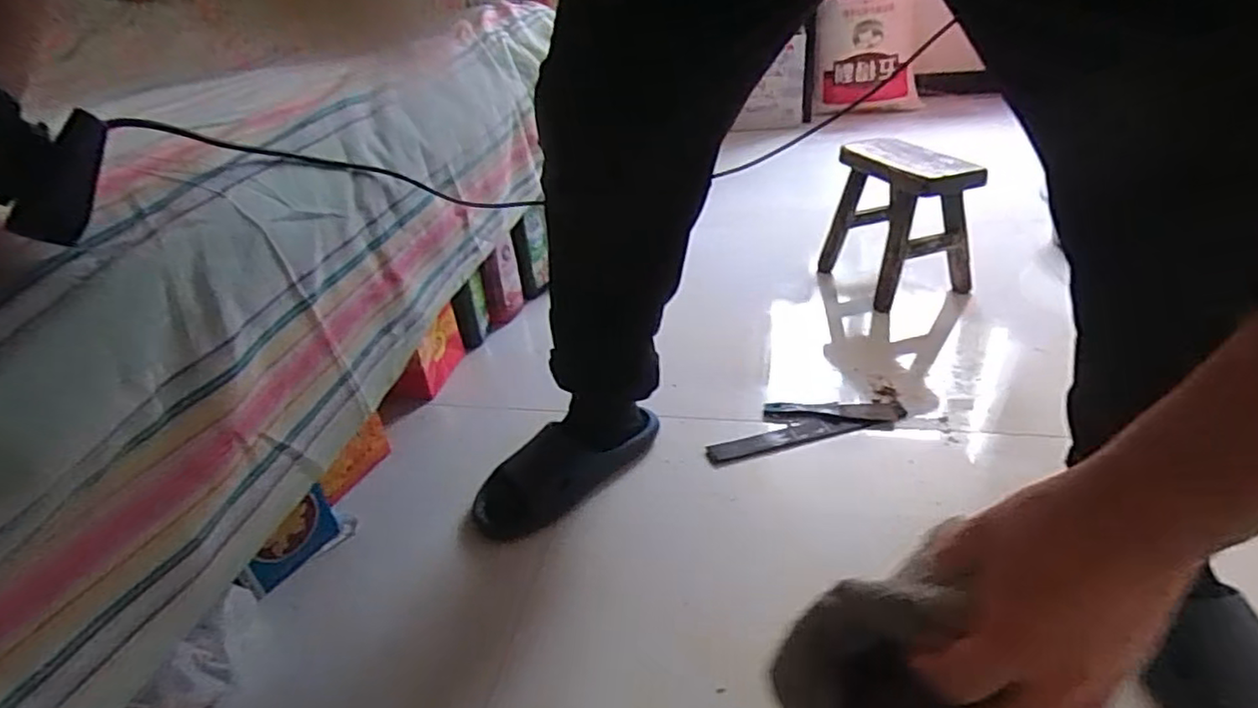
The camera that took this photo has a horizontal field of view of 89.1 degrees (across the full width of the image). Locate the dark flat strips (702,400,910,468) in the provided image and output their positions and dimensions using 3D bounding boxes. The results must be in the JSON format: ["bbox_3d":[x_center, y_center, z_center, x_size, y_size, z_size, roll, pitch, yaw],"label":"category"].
[{"bbox_3d":[0.245,0.102,0.924,0.287,0.029,0.086,-9,32,-9],"label":"dark flat strips"}]

